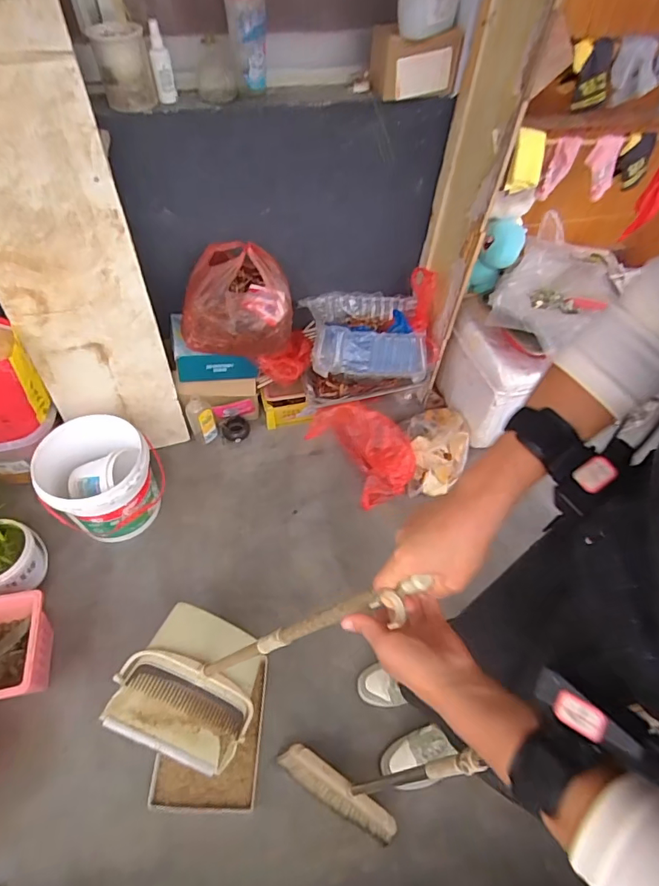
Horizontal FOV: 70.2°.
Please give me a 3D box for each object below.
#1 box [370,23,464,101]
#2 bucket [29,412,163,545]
[{"bbox_3d":[0.194,-0.874,1.074,0.193,0.119,0.081,-10,55,-9],"label":"box"},{"bbox_3d":[-0.588,0.107,1.253,0.267,0.268,0.256,1,54,-2],"label":"bucket"}]

